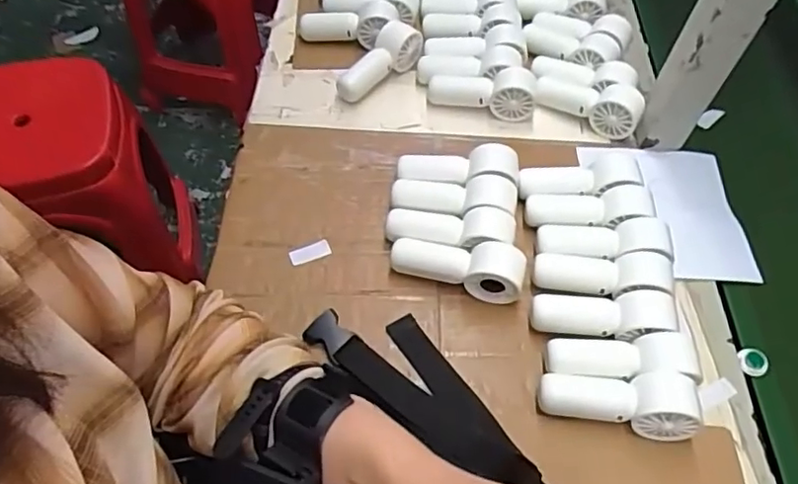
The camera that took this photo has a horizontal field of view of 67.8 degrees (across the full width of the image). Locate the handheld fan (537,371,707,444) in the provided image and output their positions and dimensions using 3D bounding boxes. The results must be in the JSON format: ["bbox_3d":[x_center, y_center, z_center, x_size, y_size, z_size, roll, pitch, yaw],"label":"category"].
[{"bbox_3d":[0.161,0.118,0.440,0.109,0.038,0.035,2,53,16],"label":"handheld fan"}]

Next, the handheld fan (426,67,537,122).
[{"bbox_3d":[0.087,-0.157,0.616,0.110,0.039,0.040,5,56,0],"label":"handheld fan"}]

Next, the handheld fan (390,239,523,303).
[{"bbox_3d":[0.050,0.020,0.497,0.113,0.046,0.034,13,56,5],"label":"handheld fan"}]

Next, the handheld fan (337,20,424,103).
[{"bbox_3d":[-0.022,-0.196,0.635,0.106,0.044,0.037,-39,66,-25],"label":"handheld fan"}]

